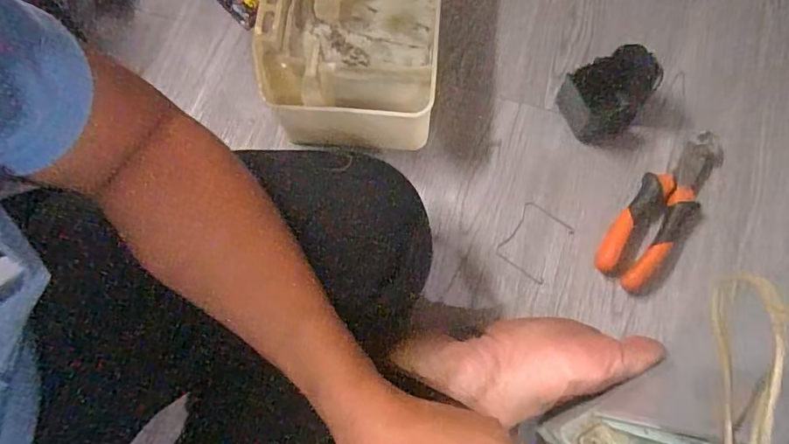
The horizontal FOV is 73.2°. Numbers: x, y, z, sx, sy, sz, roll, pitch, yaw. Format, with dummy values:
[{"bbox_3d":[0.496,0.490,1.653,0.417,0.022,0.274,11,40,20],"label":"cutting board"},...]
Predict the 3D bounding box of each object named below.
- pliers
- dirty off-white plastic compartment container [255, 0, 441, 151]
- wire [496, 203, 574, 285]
[{"bbox_3d":[0.266,-0.013,0.519,0.066,0.017,0.176,36,79,11],"label":"pliers"},{"bbox_3d":[-0.043,-0.196,0.546,0.178,0.102,0.262,4,75,4],"label":"dirty off-white plastic compartment container"},{"bbox_3d":[0.139,0.019,0.524,0.054,0.004,0.067,33,77,11],"label":"wire"}]

